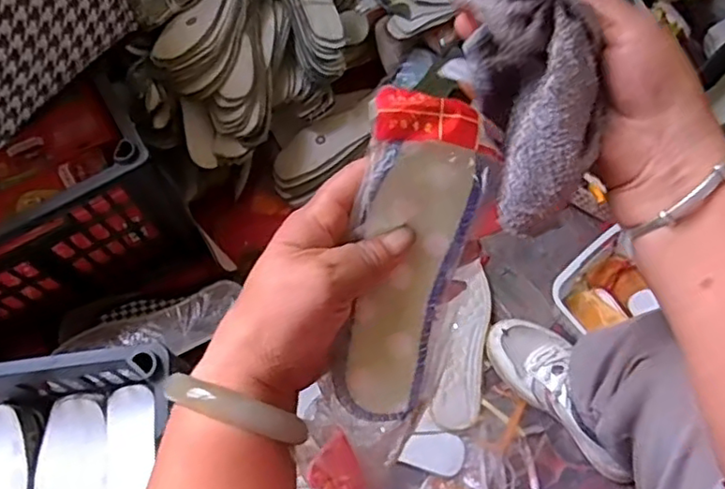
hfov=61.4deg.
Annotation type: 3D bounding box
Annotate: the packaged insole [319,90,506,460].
[{"bbox_3d":[0.025,0.020,0.316,0.071,0.022,0.184,9,98,-23],"label":"packaged insole"}]

